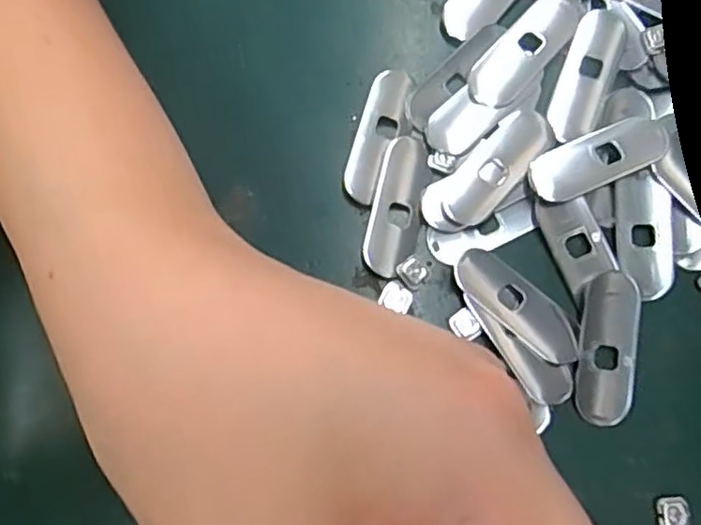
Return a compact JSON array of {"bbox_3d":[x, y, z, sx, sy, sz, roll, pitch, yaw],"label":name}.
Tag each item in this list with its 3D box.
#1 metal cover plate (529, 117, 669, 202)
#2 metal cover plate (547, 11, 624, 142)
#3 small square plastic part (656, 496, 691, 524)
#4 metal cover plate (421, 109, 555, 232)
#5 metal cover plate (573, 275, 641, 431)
[{"bbox_3d":[0.087,-0.036,0.228,0.049,0.006,0.018,-21,79,-6],"label":"metal cover plate"},{"bbox_3d":[0.086,-0.068,0.237,0.017,0.004,0.051,20,78,3],"label":"metal cover plate"},{"bbox_3d":[0.103,0.081,0.208,0.010,0.004,0.010,-7,78,-3],"label":"small square plastic part"},{"bbox_3d":[0.050,-0.031,0.230,0.055,0.004,0.020,-40,82,-9],"label":"metal cover plate"},{"bbox_3d":[0.087,0.029,0.219,0.019,0.005,0.050,10,78,1],"label":"metal cover plate"}]

